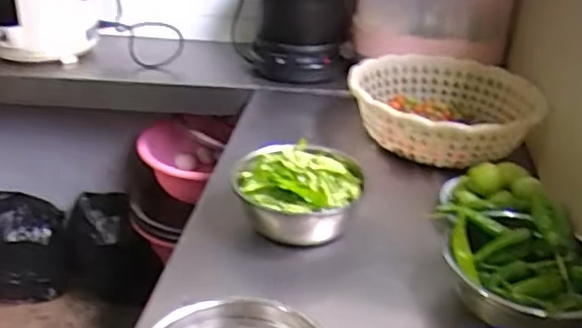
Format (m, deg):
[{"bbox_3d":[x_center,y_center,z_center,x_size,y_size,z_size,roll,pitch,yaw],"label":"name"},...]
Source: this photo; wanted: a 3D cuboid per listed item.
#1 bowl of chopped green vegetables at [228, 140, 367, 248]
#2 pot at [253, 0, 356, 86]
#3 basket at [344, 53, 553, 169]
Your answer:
[{"bbox_3d":[0.010,0.047,0.874,0.164,0.111,0.151,2,28,-1],"label":"bowl of chopped green vegetables"},{"bbox_3d":[0.029,-0.329,1.425,0.236,0.244,0.275,3,28,0],"label":"pot"},{"bbox_3d":[0.278,-0.098,1.124,0.336,0.094,0.321,3,28,0],"label":"basket"}]

